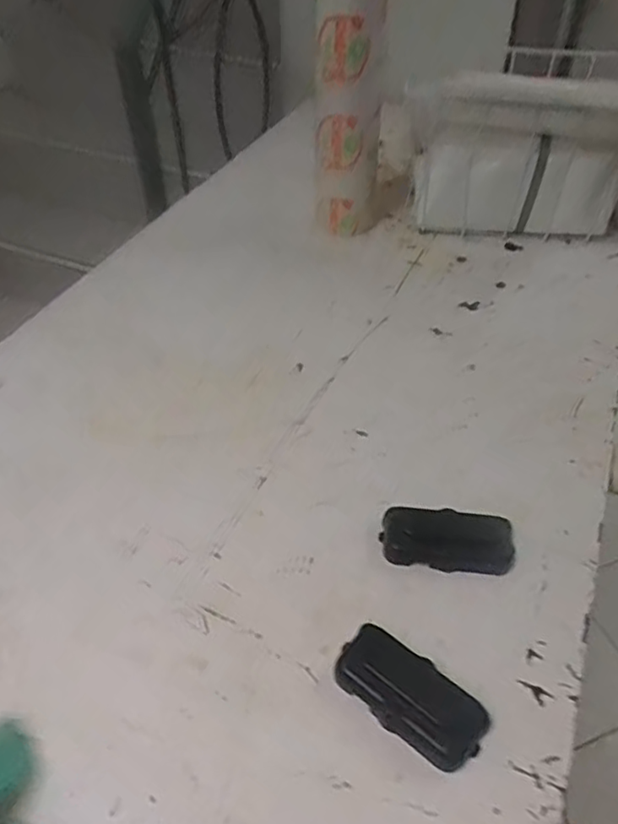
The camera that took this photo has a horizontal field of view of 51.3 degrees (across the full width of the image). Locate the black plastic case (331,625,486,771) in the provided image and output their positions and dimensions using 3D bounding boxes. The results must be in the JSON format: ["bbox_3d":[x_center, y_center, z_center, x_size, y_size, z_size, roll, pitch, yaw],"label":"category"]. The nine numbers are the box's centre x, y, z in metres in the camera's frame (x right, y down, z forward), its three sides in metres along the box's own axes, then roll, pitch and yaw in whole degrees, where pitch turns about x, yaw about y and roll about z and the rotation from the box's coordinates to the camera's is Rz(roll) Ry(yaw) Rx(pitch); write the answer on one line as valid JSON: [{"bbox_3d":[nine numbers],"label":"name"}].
[{"bbox_3d":[0.071,0.197,0.454,0.105,0.024,0.053,32,54,30],"label":"black plastic case"}]

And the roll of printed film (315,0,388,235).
[{"bbox_3d":[0.050,-0.383,0.836,0.088,0.322,0.086,-1,44,2],"label":"roll of printed film"}]

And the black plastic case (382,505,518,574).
[{"bbox_3d":[0.119,0.108,0.548,0.109,0.020,0.050,3,45,5],"label":"black plastic case"}]

